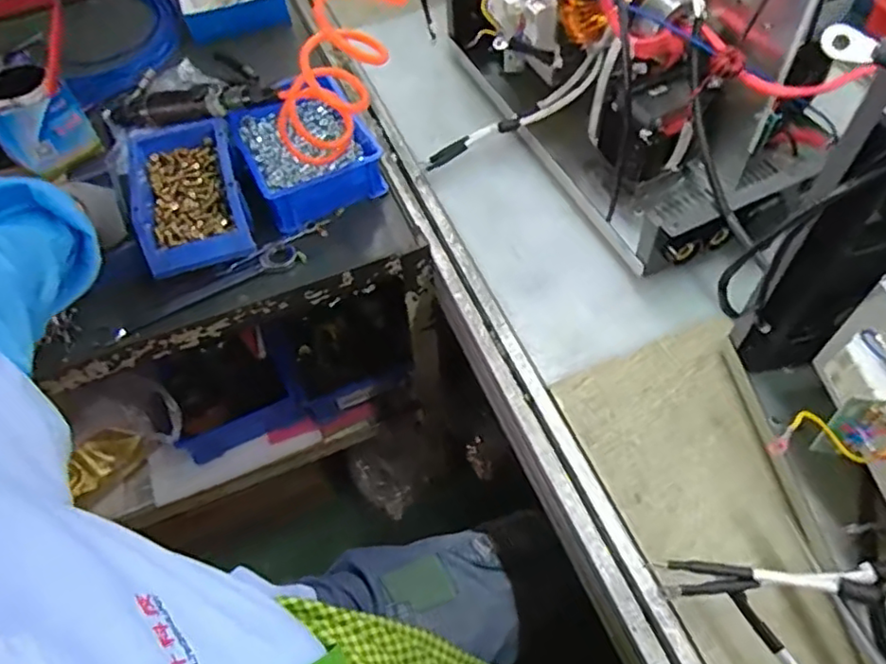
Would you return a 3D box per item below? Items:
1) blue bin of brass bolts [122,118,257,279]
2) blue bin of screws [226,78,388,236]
[{"bbox_3d":[-0.297,-0.159,0.738,0.121,0.071,0.192,-19,57,-8],"label":"blue bin of brass bolts"},{"bbox_3d":[-0.168,-0.232,0.772,0.151,0.069,0.188,-24,58,-12],"label":"blue bin of screws"}]

